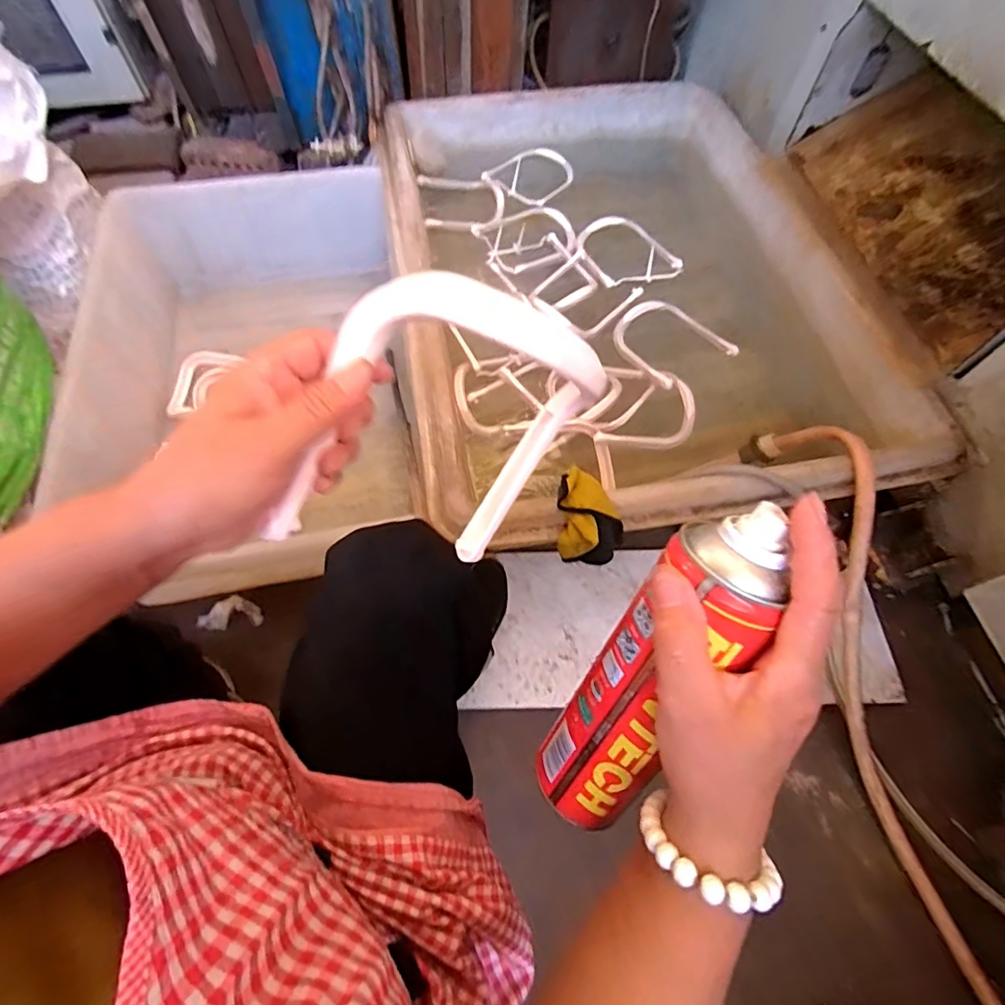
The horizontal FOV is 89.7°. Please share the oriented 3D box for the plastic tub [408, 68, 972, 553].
[{"bbox_3d":[0.212,-0.435,1.024,0.832,0.218,1.090,-10,64,-6],"label":"plastic tub"}]

